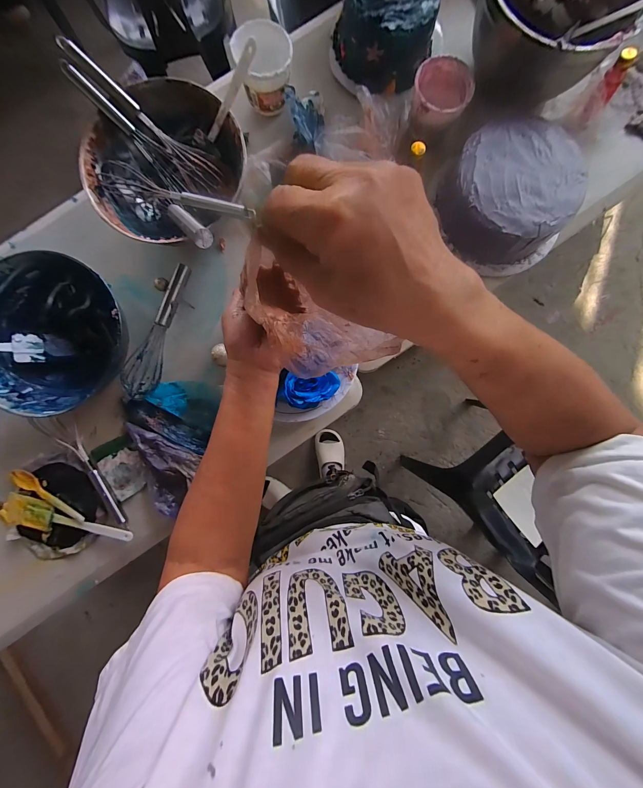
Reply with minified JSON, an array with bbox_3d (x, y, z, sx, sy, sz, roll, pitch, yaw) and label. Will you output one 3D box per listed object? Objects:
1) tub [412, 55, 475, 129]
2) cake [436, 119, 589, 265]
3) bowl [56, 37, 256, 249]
[{"bbox_3d":[0.200,-0.497,0.512,0.093,0.060,0.104,14,88,1],"label":"tub"},{"bbox_3d":[0.313,-0.329,0.500,0.192,0.089,0.195,-15,88,0],"label":"cake"},{"bbox_3d":[-0.238,-0.349,0.472,0.261,0.135,0.236,9,88,1],"label":"bowl"}]

